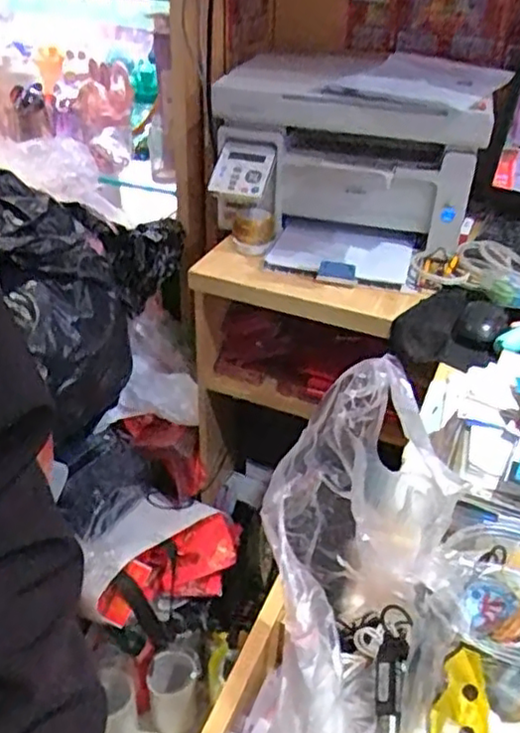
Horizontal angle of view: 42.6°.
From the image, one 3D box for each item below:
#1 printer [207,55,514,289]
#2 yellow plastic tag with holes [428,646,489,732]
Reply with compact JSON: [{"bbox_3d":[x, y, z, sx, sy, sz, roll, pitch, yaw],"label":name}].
[{"bbox_3d":[0.140,-0.334,1.063,0.398,0.247,0.347,17,38,20],"label":"printer"},{"bbox_3d":[0.132,0.224,0.434,0.042,0.018,0.073,31,62,-21],"label":"yellow plastic tag with holes"}]

